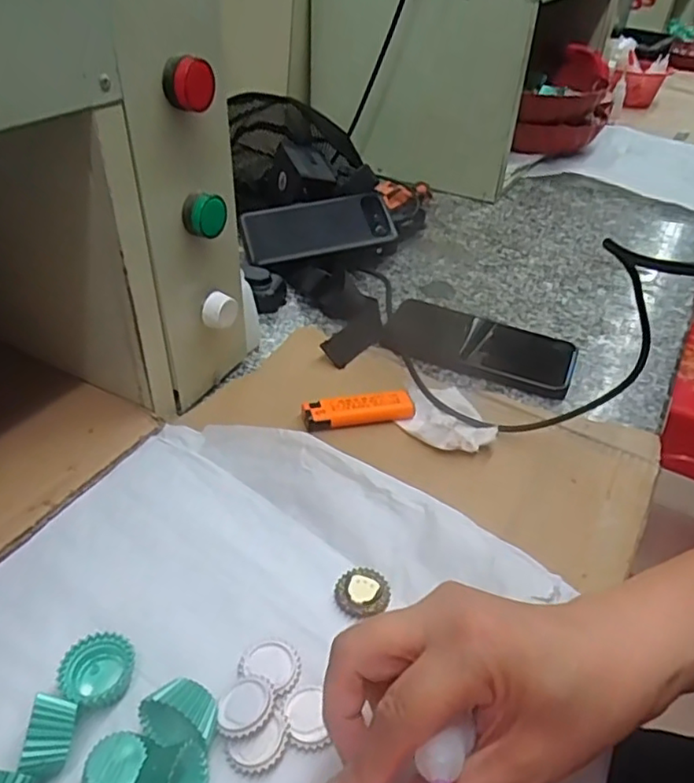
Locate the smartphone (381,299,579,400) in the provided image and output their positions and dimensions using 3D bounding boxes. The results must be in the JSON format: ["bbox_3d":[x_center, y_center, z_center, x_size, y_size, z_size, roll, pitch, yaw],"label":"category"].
[{"bbox_3d":[0.117,-0.043,0.551,0.162,0.014,0.079,18,39,17],"label":"smartphone"}]

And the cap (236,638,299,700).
[{"bbox_3d":[-0.036,0.132,0.303,0.029,0.004,0.024,20,40,19],"label":"cap"}]

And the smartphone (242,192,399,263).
[{"bbox_3d":[-0.030,-0.174,0.647,0.150,0.009,0.071,-12,66,-10],"label":"smartphone"}]

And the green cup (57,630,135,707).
[{"bbox_3d":[-0.118,0.131,0.294,0.031,0.015,0.028,-7,39,-15],"label":"green cup"}]

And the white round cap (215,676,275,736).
[{"bbox_3d":[-0.046,0.142,0.284,0.025,0.009,0.028,1,37,-4],"label":"white round cap"}]

